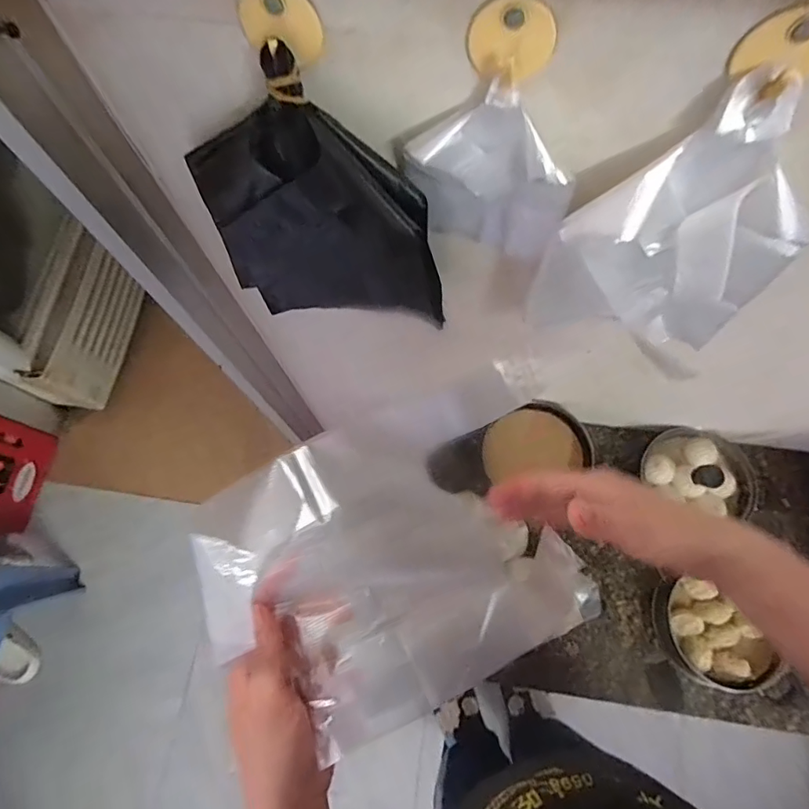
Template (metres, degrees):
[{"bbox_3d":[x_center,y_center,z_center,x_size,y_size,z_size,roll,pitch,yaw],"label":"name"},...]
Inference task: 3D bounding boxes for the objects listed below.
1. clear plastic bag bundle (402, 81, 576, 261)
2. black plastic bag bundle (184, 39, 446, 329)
[{"bbox_3d":[0.063,-0.170,0.384,0.124,0.143,0.022,13,71,6],"label":"clear plastic bag bundle"},{"bbox_3d":[-0.068,-0.156,0.423,0.207,0.238,0.048,11,71,6],"label":"black plastic bag bundle"}]

